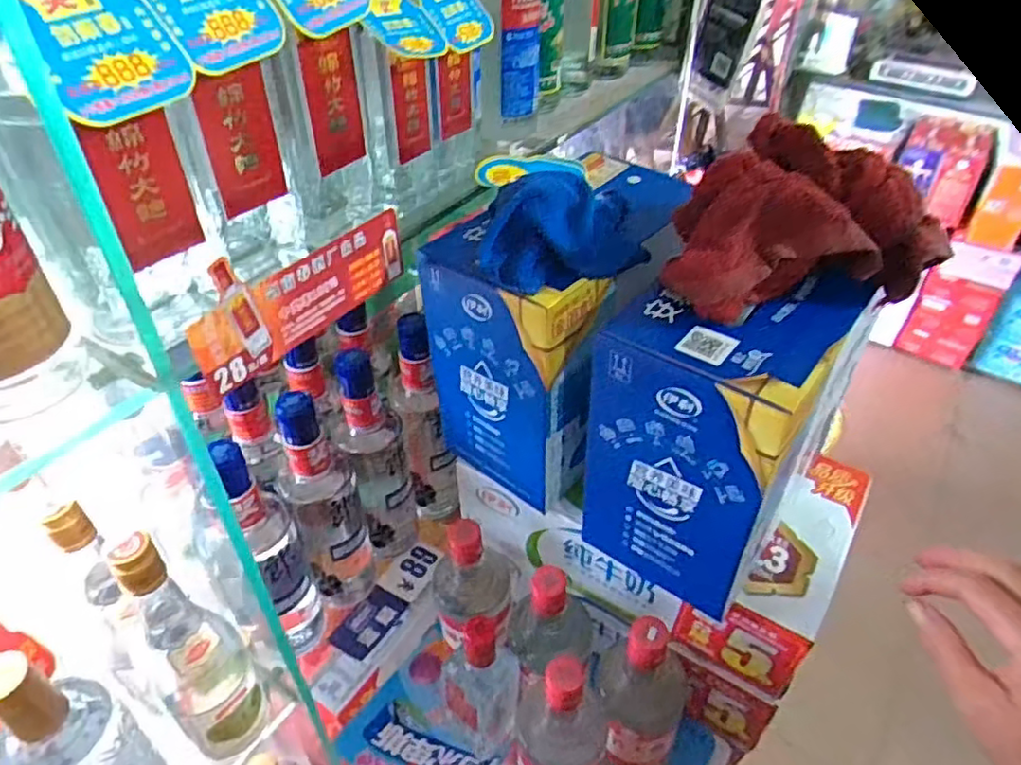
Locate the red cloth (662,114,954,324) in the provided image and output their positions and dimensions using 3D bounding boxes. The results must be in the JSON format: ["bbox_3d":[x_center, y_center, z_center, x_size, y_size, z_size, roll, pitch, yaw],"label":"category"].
[{"bbox_3d":[0.198,-0.106,0.449,0.158,0.080,0.151,22,45,23],"label":"red cloth"}]

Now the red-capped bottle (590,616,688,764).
[{"bbox_3d":[0.116,0.271,0.599,0.078,0.219,0.083,0,41,0],"label":"red-capped bottle"}]

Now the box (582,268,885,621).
[{"bbox_3d":[0.155,0.038,0.518,0.130,0.226,0.146,29,48,29],"label":"box"}]

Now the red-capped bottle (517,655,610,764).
[{"bbox_3d":[0.046,0.301,0.566,0.076,0.214,0.072,0,41,0],"label":"red-capped bottle"}]

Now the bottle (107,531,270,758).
[{"bbox_3d":[-0.244,0.219,0.527,0.066,0.273,0.056,-30,49,-30],"label":"bottle"}]

